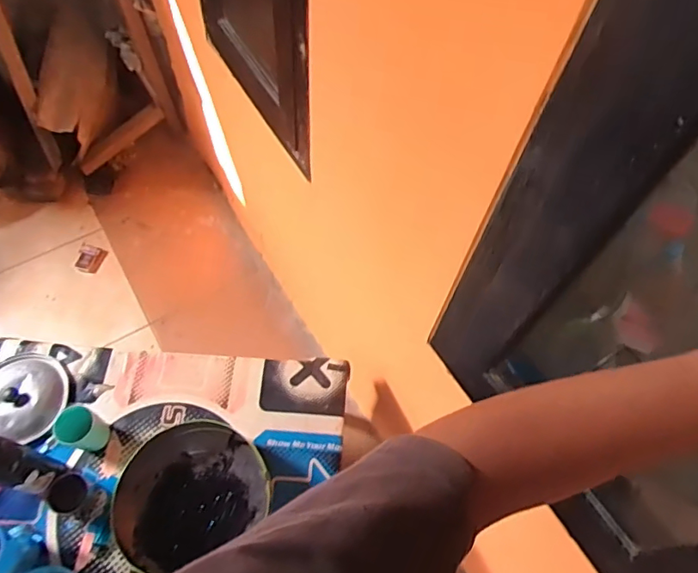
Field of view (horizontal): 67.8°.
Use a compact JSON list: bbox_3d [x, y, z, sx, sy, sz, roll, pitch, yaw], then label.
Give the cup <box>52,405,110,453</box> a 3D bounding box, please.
[{"bbox_3d":[-0.507,0.276,0.992,0.076,0.100,0.069,20,61,8],"label":"cup"}]

